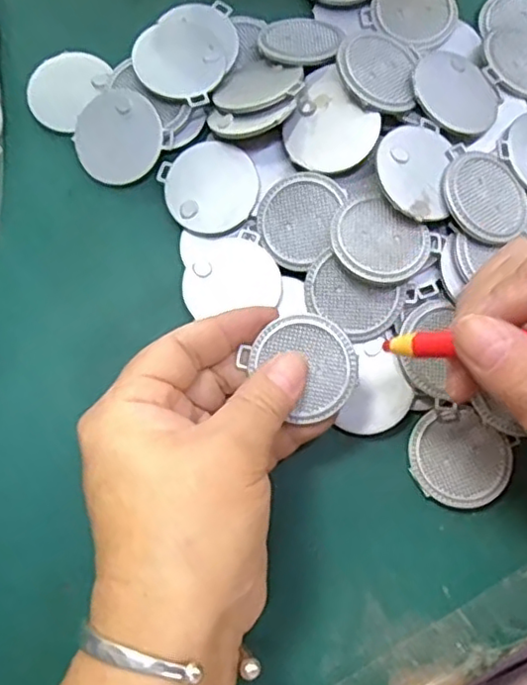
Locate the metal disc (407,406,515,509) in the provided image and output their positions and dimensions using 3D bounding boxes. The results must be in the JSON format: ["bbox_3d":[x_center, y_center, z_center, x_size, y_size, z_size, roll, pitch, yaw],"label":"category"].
[{"bbox_3d":[0.080,0.047,0.259,0.040,0.004,0.038,0,77,-1],"label":"metal disc"}]

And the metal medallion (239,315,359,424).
[{"bbox_3d":[0.017,0.008,0.240,0.034,0.004,0.040,-44,83,4],"label":"metal medallion"}]

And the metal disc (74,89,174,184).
[{"bbox_3d":[-0.065,-0.092,0.283,0.040,0.004,0.039,0,91,9],"label":"metal disc"}]

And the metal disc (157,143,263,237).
[{"bbox_3d":[-0.023,-0.068,0.277,0.039,0.005,0.040,0,85,2],"label":"metal disc"}]

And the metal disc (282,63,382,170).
[{"bbox_3d":[0.026,-0.094,0.272,0.037,0.006,0.045,-36,77,5],"label":"metal disc"}]

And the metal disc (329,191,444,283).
[{"bbox_3d":[0.047,-0.041,0.256,0.040,0.007,0.035,39,79,7],"label":"metal disc"}]

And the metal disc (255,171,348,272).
[{"bbox_3d":[0.015,-0.053,0.270,0.036,0.004,0.039,0,89,13],"label":"metal disc"}]

